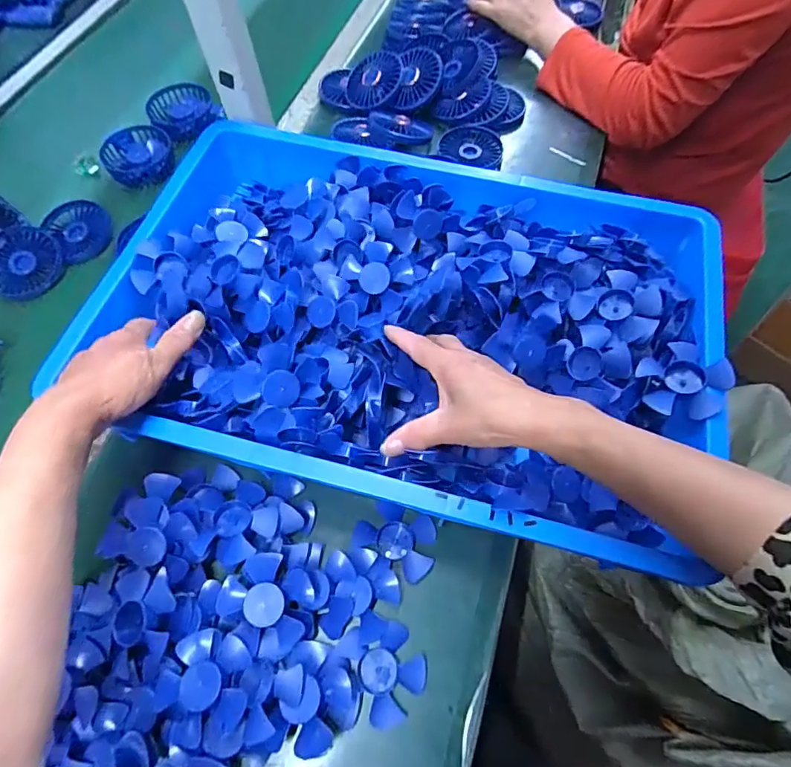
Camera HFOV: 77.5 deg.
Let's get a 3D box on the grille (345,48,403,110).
[{"bbox_3d":[-0.031,-0.419,0.678,0.081,0.008,0.084,-2,85,24],"label":"grille"}]

